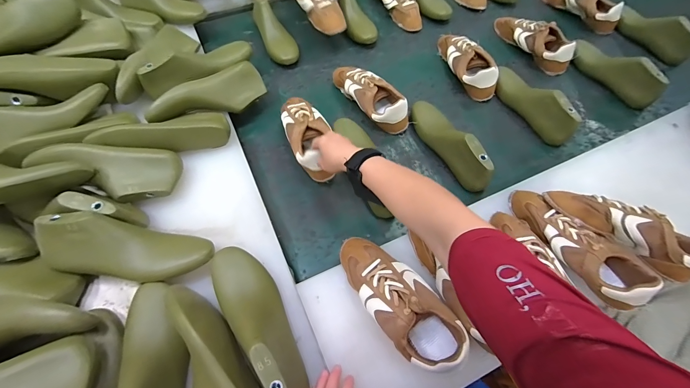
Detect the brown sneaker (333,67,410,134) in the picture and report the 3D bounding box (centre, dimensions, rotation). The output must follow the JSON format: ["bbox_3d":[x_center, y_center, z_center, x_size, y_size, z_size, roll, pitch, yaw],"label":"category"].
[{"bbox_3d":[0.059,-0.241,0.732,0.088,0.071,0.230,-33,69,-17],"label":"brown sneaker"}]

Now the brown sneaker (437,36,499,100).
[{"bbox_3d":[0.318,-0.349,0.794,0.080,0.073,0.231,-9,63,-6],"label":"brown sneaker"}]

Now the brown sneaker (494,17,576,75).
[{"bbox_3d":[0.528,-0.440,0.852,0.246,0.077,0.098,40,68,17],"label":"brown sneaker"}]

